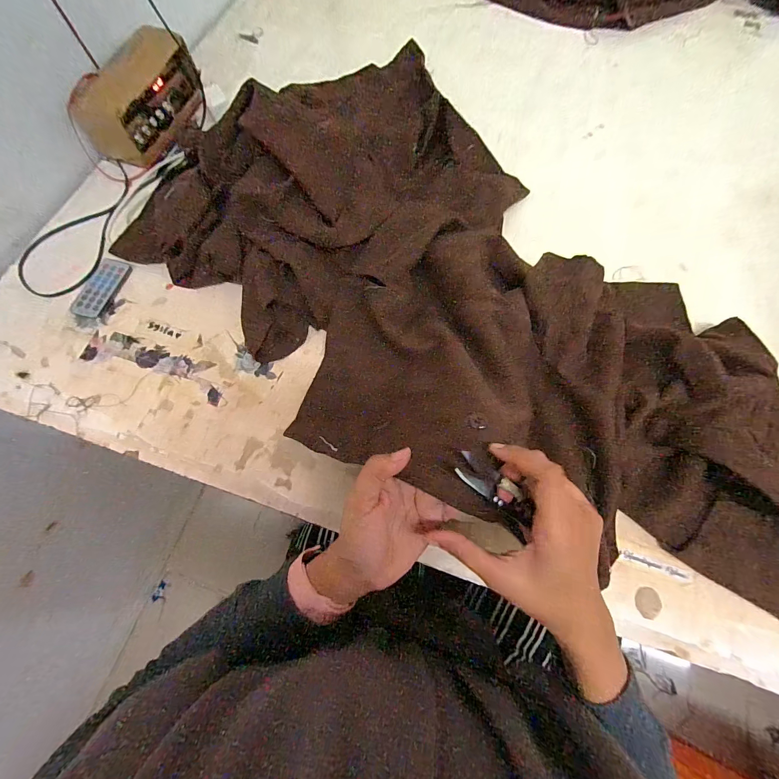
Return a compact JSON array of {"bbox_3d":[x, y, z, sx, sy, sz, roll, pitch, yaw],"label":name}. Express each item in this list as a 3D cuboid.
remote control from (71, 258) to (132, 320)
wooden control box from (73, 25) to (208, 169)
[{"bbox_3d":[-0.370,-0.131,0.462,0.037,0.012,0.085,13,72,5],"label":"remote control"},{"bbox_3d":[-0.350,-0.423,0.521,0.093,0.077,0.188,17,72,6],"label":"wooden control box"}]

